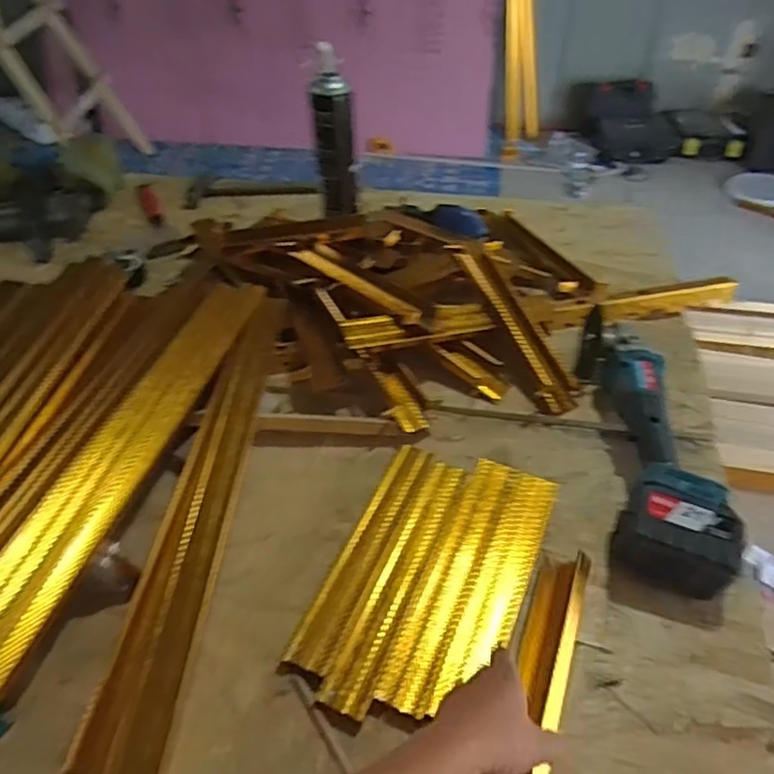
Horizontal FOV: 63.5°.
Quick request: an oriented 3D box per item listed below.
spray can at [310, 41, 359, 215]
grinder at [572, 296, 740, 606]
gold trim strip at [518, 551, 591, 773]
[{"bbox_3d":[-0.077,-0.376,0.965,0.054,0.268,0.051,-1,46,1],"label":"spray can"},{"bbox_3d":[0.318,0.059,0.751,0.116,0.089,0.394,3,47,5],"label":"grinder"},{"bbox_3d":[0.136,0.279,0.571,0.045,0.050,0.304,16,41,15],"label":"gold trim strip"}]

